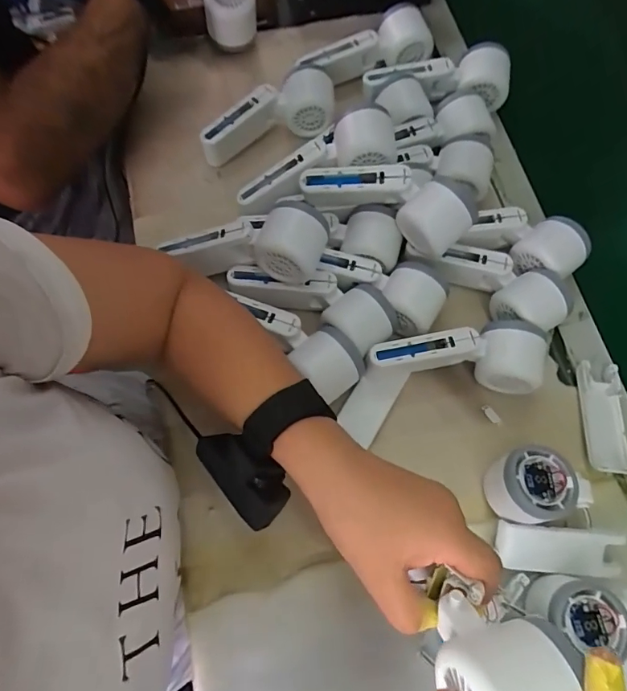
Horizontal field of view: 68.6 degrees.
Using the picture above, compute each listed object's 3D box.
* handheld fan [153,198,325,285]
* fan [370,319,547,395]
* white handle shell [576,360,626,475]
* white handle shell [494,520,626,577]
[{"bbox_3d":[-0.064,-0.094,0.435,0.156,0.056,0.065,-5,70,16],"label":"handheld fan"},{"bbox_3d":[0.134,0.006,0.436,0.159,0.048,0.057,6,71,0],"label":"fan"},{"bbox_3d":[0.281,0.069,0.444,0.043,0.012,0.105,5,71,-1],"label":"white handle shell"},{"bbox_3d":[0.211,0.175,0.389,0.104,0.021,0.037,6,71,-1],"label":"white handle shell"}]

